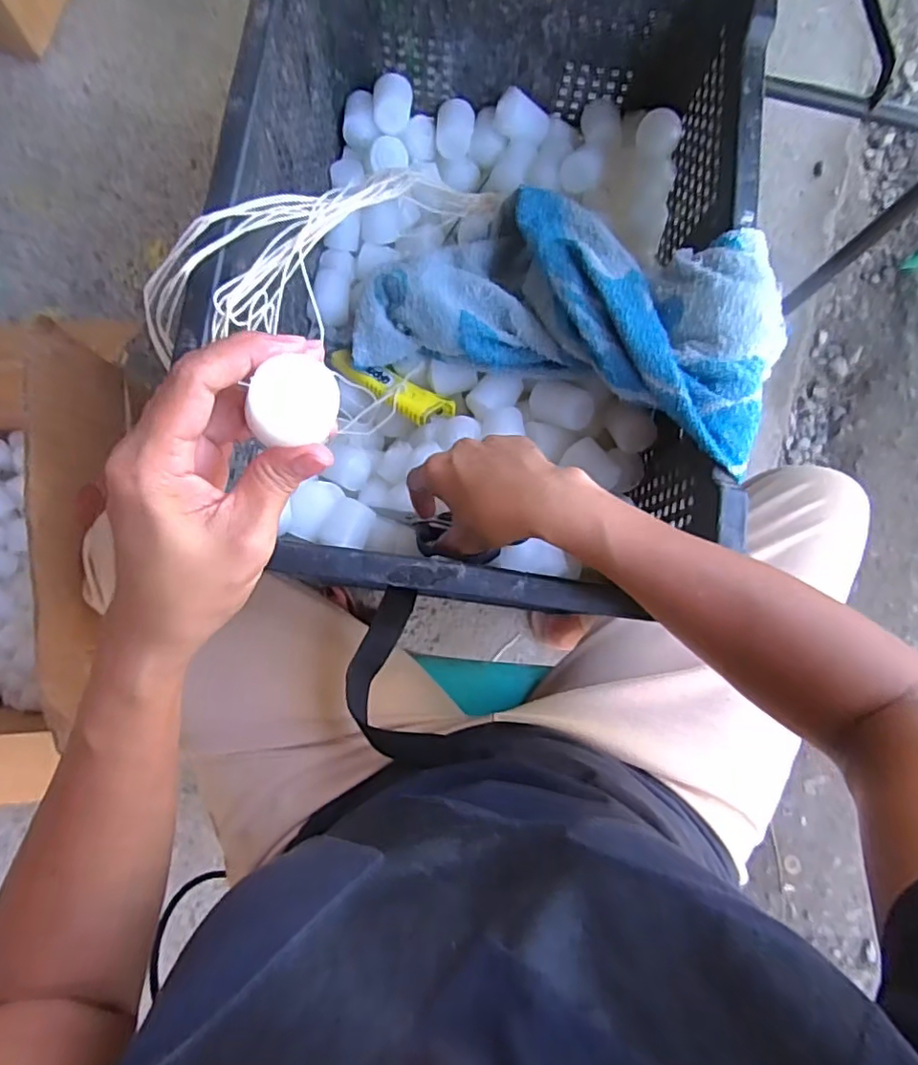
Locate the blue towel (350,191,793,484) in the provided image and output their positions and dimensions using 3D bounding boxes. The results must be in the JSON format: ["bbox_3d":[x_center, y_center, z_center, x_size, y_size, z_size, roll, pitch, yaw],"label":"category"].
[{"bbox_3d":[0.082,-0.181,0.490,0.356,0.072,0.196,27,83,34],"label":"blue towel"}]

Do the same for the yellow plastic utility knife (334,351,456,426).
[{"bbox_3d":[-0.067,-0.135,0.566,0.130,0.021,0.033,30,84,19],"label":"yellow plastic utility knife"}]

